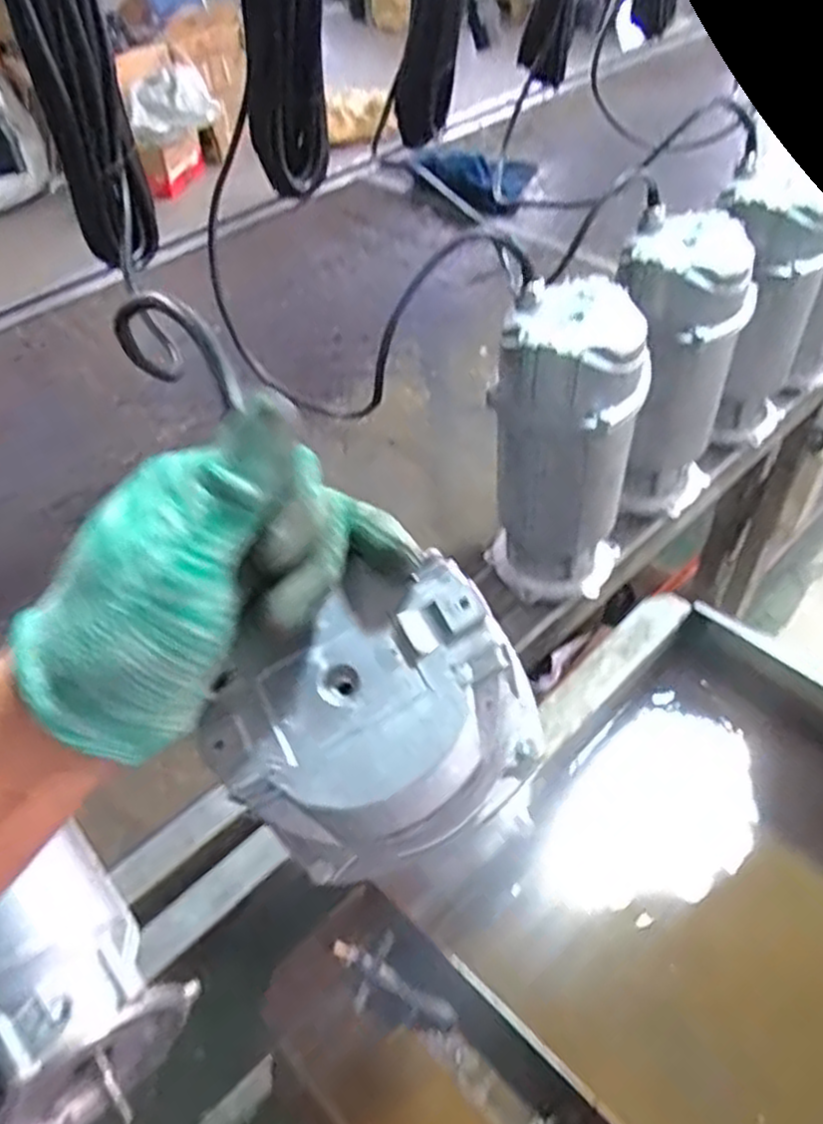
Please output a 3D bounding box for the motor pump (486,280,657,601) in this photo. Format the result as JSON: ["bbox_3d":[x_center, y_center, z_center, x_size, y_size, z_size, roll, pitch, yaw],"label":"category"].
[{"bbox_3d":[0.143,-0.093,0.751,0.128,0.316,0.114,18,52,19],"label":"motor pump"}]

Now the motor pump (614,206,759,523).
[{"bbox_3d":[0.270,-0.192,0.812,0.126,0.287,0.110,-20,50,-13],"label":"motor pump"}]

